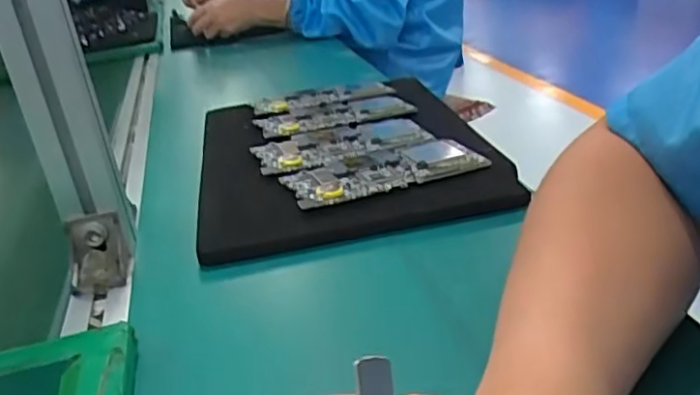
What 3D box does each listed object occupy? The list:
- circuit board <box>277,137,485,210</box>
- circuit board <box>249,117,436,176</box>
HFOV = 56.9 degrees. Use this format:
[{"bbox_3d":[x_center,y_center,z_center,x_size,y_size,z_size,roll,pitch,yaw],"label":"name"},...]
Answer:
[{"bbox_3d":[0.026,-0.024,0.531,0.154,0.006,0.075,-14,29,-13],"label":"circuit board"},{"bbox_3d":[-0.008,-0.049,0.600,0.156,0.016,0.082,-13,28,-10],"label":"circuit board"}]

